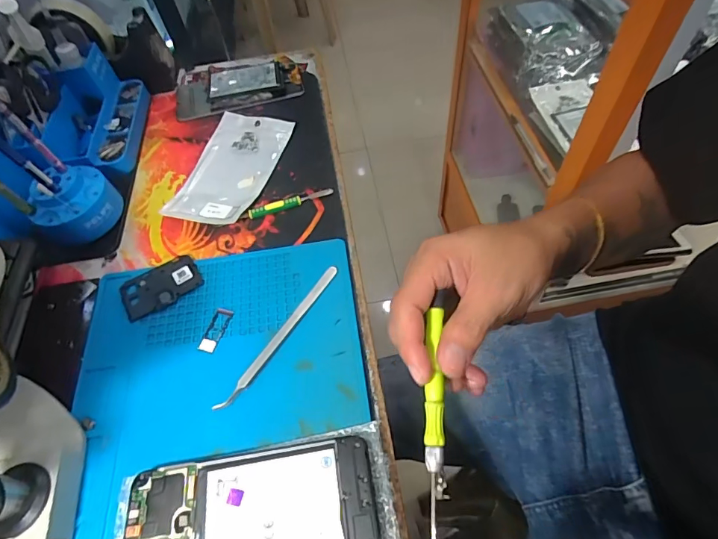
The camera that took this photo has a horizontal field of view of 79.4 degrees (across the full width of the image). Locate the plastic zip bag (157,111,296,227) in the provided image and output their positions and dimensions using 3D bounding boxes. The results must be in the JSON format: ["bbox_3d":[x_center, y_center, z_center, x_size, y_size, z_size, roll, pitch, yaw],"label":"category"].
[{"bbox_3d":[-0.139,-0.111,0.469,0.084,0.012,0.155,14,60,14],"label":"plastic zip bag"}]

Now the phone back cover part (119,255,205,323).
[{"bbox_3d":[-0.183,0.014,0.398,0.069,0.005,0.048,-29,60,-13],"label":"phone back cover part"}]

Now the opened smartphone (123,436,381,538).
[{"bbox_3d":[-0.070,0.158,0.284,0.160,0.016,0.071,-9,57,-1],"label":"opened smartphone"}]

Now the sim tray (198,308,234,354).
[{"bbox_3d":[-0.122,0.051,0.367,0.015,0.004,0.041,13,60,13],"label":"sim tray"}]

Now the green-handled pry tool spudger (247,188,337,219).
[{"bbox_3d":[-0.069,-0.068,0.440,0.087,0.008,0.012,-17,58,-6],"label":"green-handled pry tool spudger"}]

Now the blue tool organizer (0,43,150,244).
[{"bbox_3d":[-0.320,-0.154,0.430,0.130,0.152,0.238,-7,57,0],"label":"blue tool organizer"}]

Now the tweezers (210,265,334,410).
[{"bbox_3d":[-0.063,0.054,0.359,0.010,0.006,0.148,28,64,20],"label":"tweezers"}]

